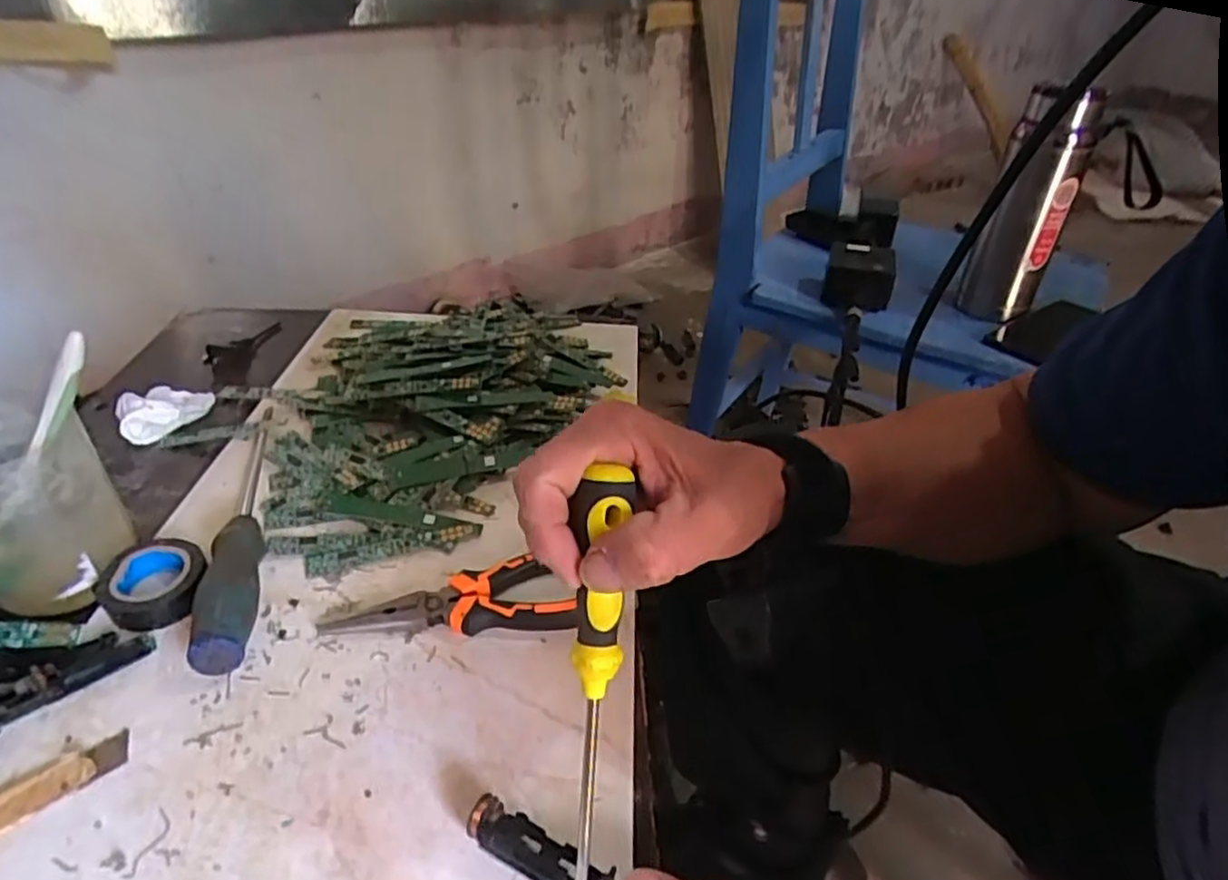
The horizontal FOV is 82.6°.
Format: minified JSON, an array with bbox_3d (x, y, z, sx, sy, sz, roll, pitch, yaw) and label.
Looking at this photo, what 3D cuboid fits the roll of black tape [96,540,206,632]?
[{"bbox_3d":[-0.260,0.080,0.393,0.050,0.018,0.051,1,36,-1],"label":"roll of black tape"}]

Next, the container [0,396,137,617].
[{"bbox_3d":[-0.325,0.033,0.389,0.079,0.095,0.078,31,43,33],"label":"container"}]

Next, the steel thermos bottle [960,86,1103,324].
[{"bbox_3d":[0.415,-0.227,0.707,0.074,0.229,0.059,25,42,28],"label":"steel thermos bottle"}]

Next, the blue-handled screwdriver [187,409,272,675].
[{"bbox_3d":[-0.234,0.049,0.438,0.029,0.033,0.233,-10,38,-17],"label":"blue-handled screwdriver"}]

